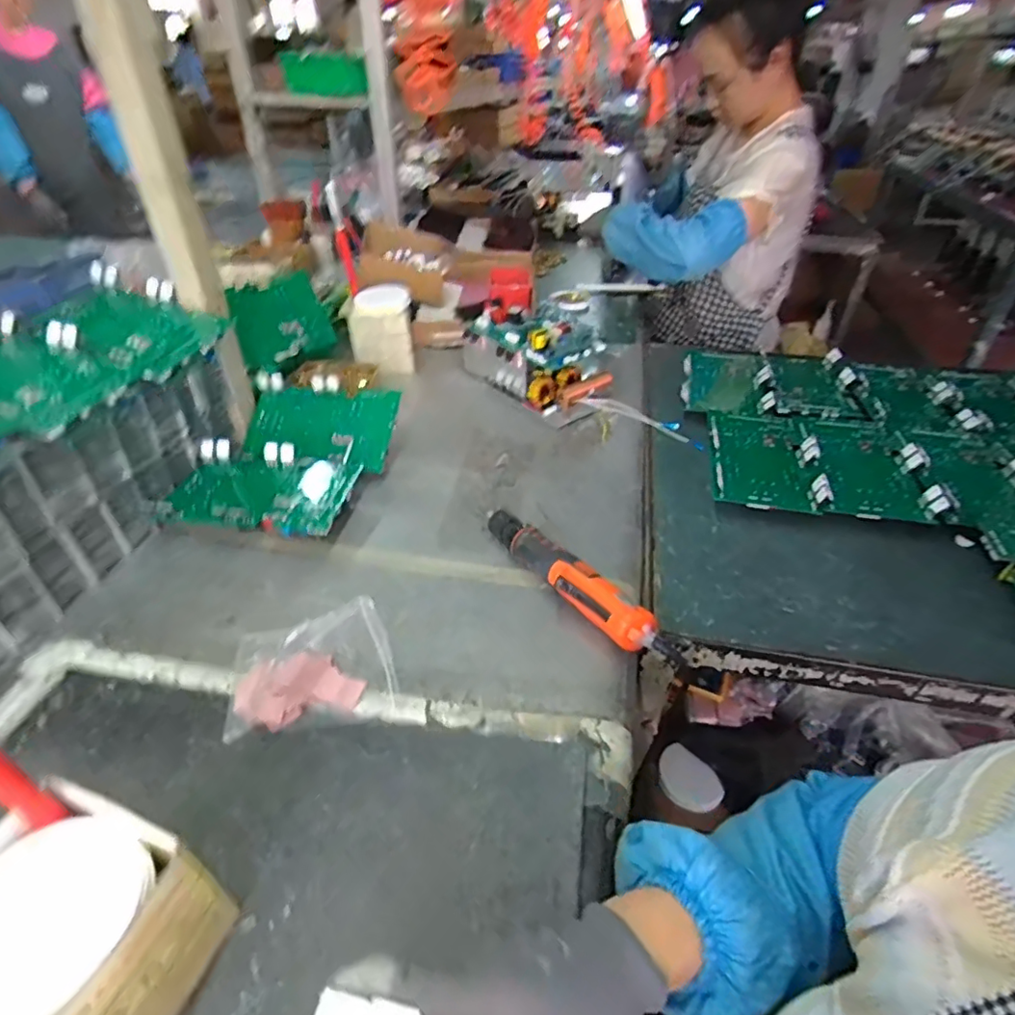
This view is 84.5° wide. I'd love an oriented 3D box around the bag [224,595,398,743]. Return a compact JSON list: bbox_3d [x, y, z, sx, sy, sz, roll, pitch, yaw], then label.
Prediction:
[{"bbox_3d":[-0.178,0.135,0.507,0.145,0.055,0.112,-5,39,-8],"label":"bag"}]

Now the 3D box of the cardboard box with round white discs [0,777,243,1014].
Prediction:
[{"bbox_3d":[-0.241,0.247,0.313,0.115,0.105,0.106,12,40,13],"label":"cardboard box with round white discs"}]

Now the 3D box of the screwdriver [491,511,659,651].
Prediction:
[{"bbox_3d":[0.055,0.070,0.591,0.051,0.049,0.248,-22,44,-27],"label":"screwdriver"}]

